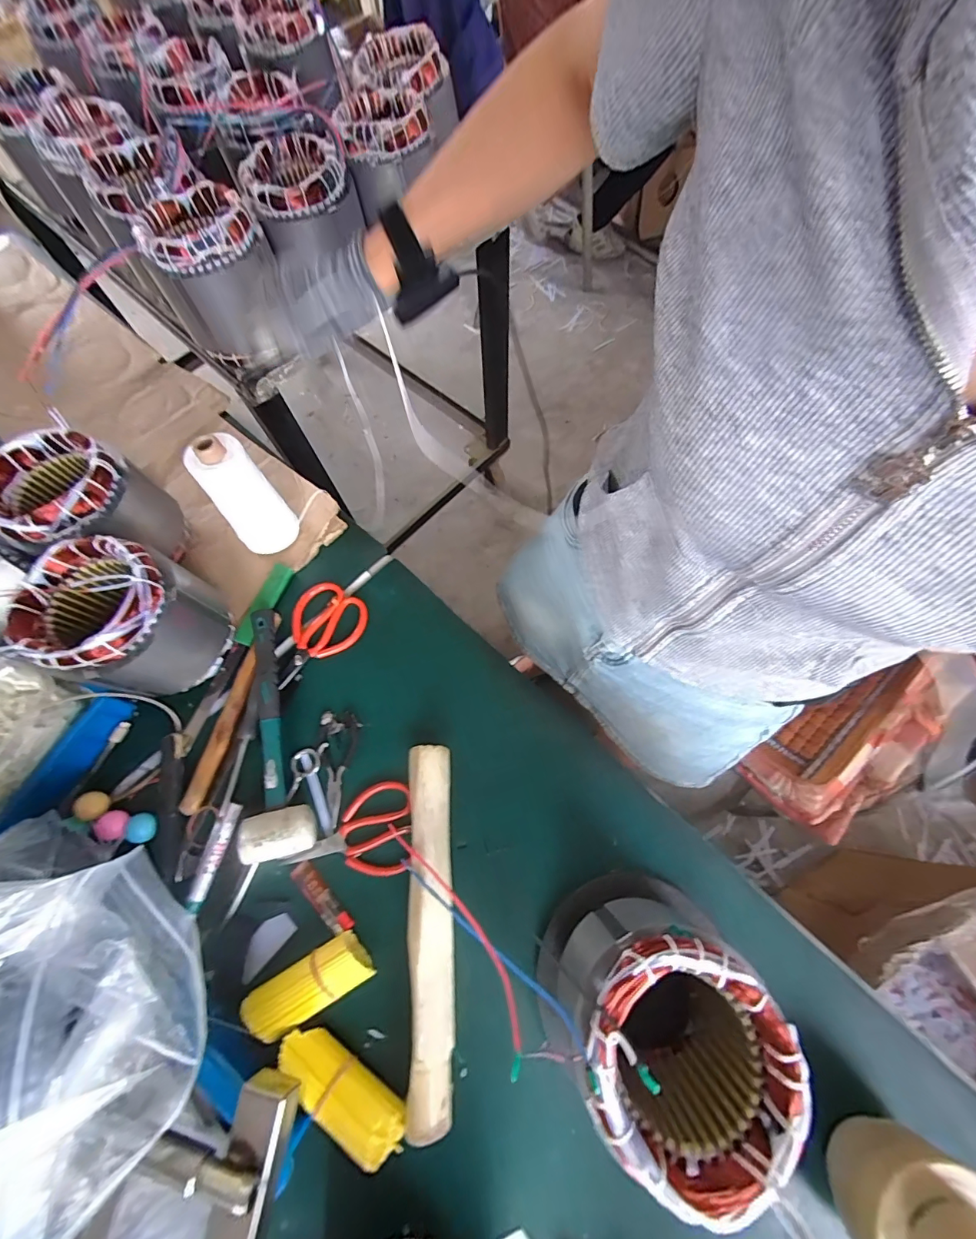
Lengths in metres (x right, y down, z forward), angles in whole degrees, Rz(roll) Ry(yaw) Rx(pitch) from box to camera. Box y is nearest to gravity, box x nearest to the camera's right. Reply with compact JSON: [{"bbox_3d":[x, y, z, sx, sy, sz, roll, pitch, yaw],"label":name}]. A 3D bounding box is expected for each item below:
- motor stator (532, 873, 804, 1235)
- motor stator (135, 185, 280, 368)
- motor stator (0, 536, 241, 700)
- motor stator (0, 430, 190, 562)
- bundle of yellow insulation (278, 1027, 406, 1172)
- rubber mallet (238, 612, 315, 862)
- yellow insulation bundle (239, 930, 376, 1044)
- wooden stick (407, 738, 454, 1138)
[{"bbox_3d":[0.134,0.320,0.391,0.158,0.181,0.160,0,69,0],"label":"motor stator"},{"bbox_3d":[-0.374,-0.481,0.620,0.145,0.138,0.145,-27,70,-8],"label":"motor stator"},{"bbox_3d":[-0.404,0.001,0.523,0.136,0.168,0.148,0,69,0],"label":"motor stator"},{"bbox_3d":[-0.497,-0.130,0.579,0.135,0.168,0.135,-13,69,-4],"label":"motor stator"},{"bbox_3d":[-0.136,0.440,0.425,0.136,0.041,0.056,33,73,12],"label":"bundle of yellow insulation"},{"bbox_3d":[-0.264,0.130,0.535,0.068,0.046,0.282,-17,70,-6],"label":"rubber mallet"},{"bbox_3d":[-0.180,0.367,0.454,0.118,0.037,0.048,-27,71,-9],"label":"yellow insulation bundle"},{"bbox_3d":[-0.059,0.306,0.470,0.047,0.043,0.337,-3,69,-1],"label":"wooden stick"}]

